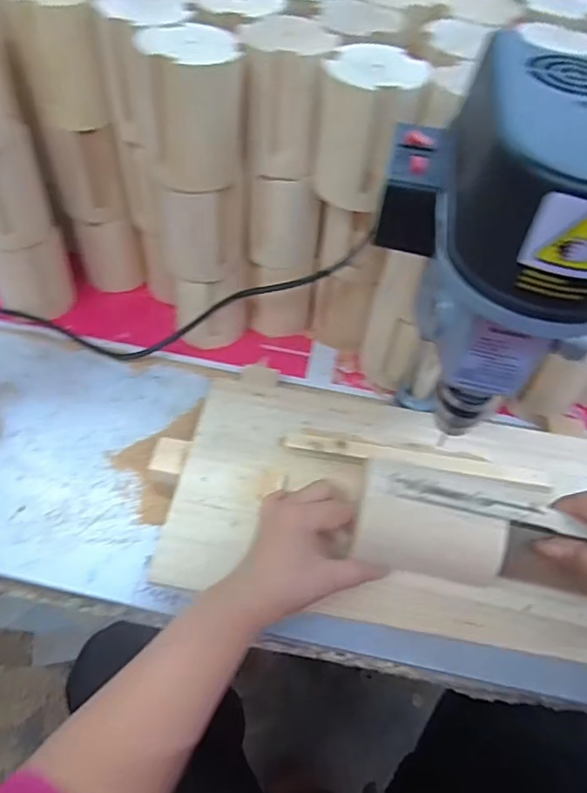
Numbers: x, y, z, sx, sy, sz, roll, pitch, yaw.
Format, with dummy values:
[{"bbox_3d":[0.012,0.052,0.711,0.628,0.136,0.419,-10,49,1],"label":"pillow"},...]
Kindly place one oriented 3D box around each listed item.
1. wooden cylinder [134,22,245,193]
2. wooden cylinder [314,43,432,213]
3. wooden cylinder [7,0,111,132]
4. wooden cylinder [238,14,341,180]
[{"bbox_3d":[-0.082,-0.231,0.446,0.075,0.100,0.072,-12,55,-14],"label":"wooden cylinder"},{"bbox_3d":[0.059,-0.214,0.447,0.077,0.100,0.075,18,53,8],"label":"wooden cylinder"},{"bbox_3d":[-0.204,-0.306,0.495,0.070,0.100,0.072,-6,54,-10],"label":"wooden cylinder"},{"bbox_3d":[-0.005,-0.254,0.474,0.072,0.100,0.079,9,52,1],"label":"wooden cylinder"}]

